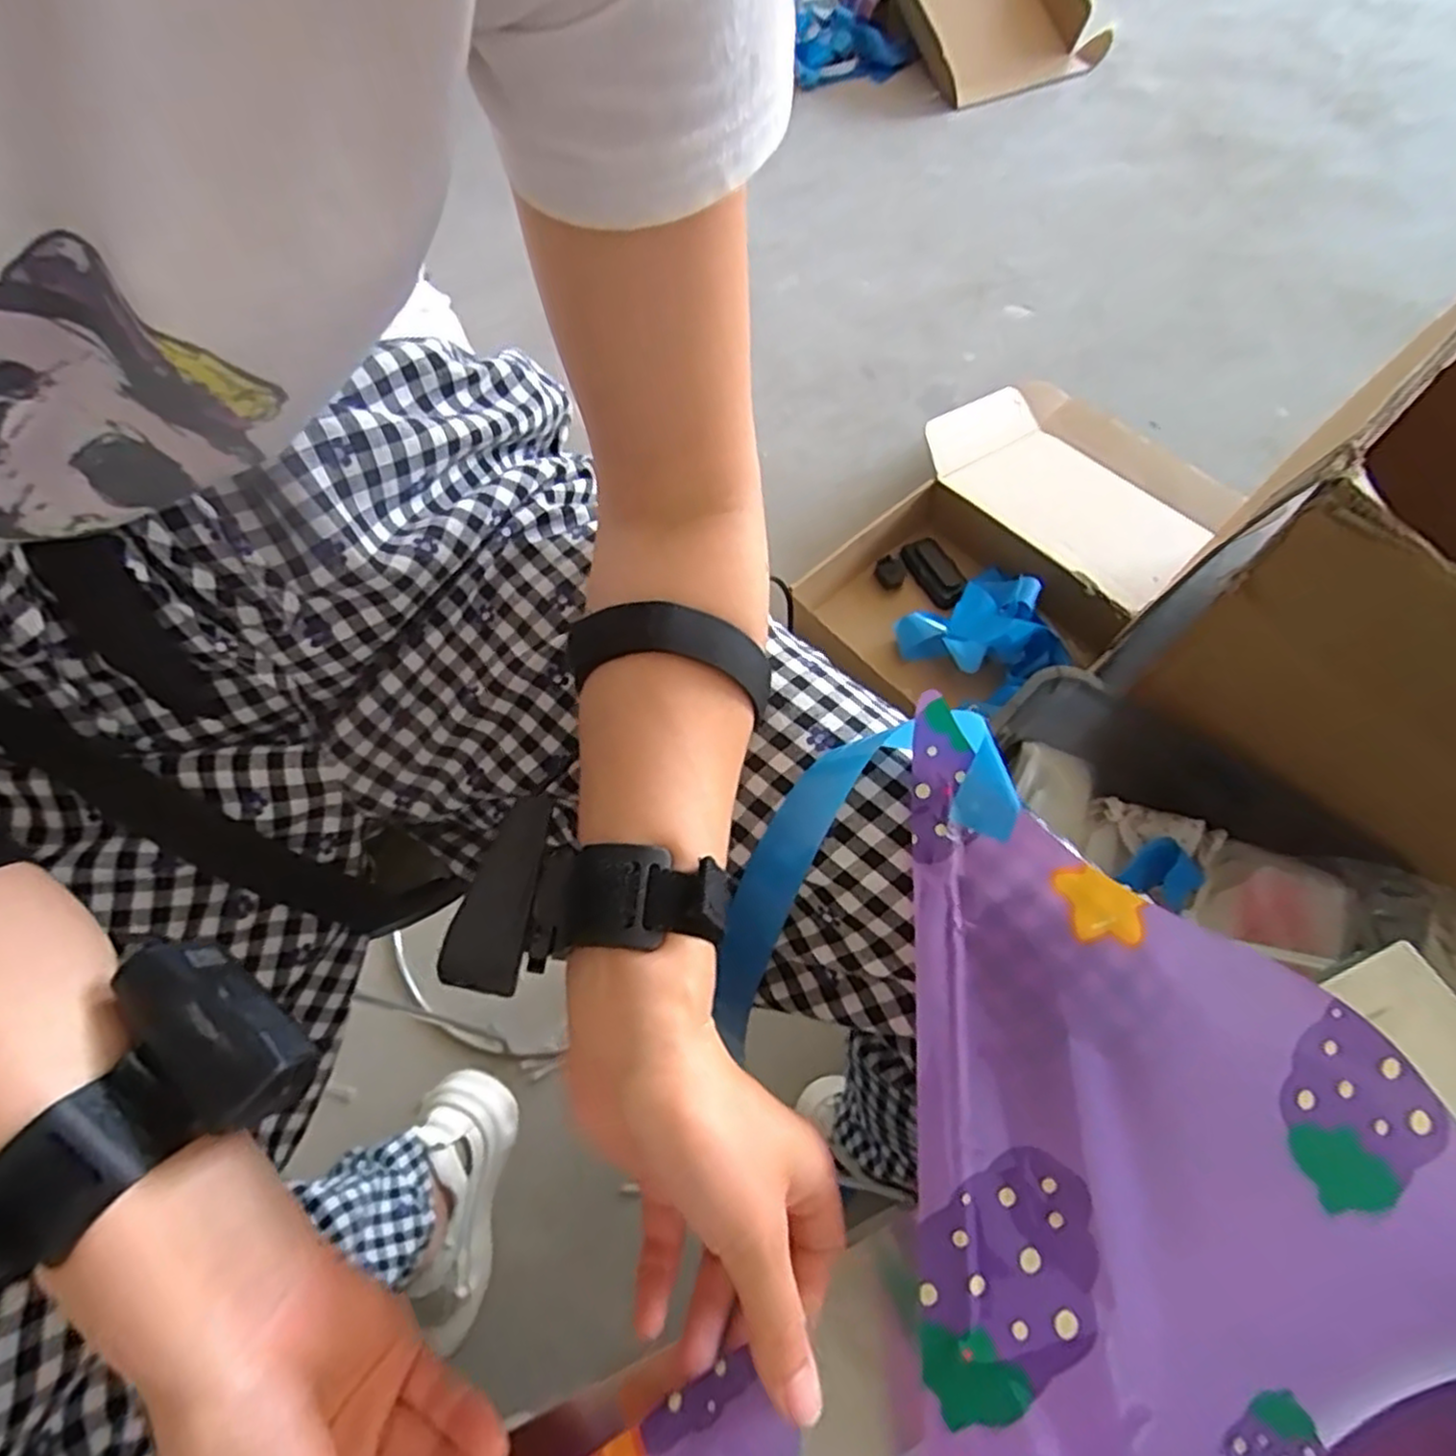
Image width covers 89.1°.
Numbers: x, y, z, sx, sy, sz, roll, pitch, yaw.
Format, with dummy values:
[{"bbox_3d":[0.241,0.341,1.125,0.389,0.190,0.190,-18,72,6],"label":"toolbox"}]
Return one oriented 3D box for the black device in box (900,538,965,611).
[{"bbox_3d":[0.273,-0.203,0.971,0.056,0.022,0.106,-25,66,-8],"label":"black device in box"}]

